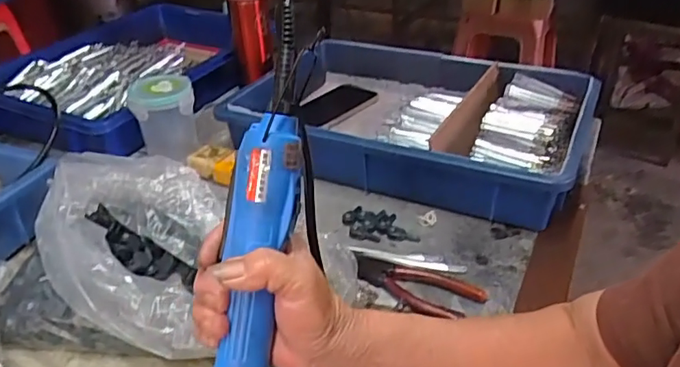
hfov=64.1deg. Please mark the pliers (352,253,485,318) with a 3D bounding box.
[{"bbox_3d":[0.069,0.097,0.511,0.125,0.009,0.054,15,37,24],"label":"pliers"}]

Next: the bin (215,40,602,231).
[{"bbox_3d":[0.095,-0.085,0.710,0.411,0.098,0.278,15,38,24],"label":"bin"}]

